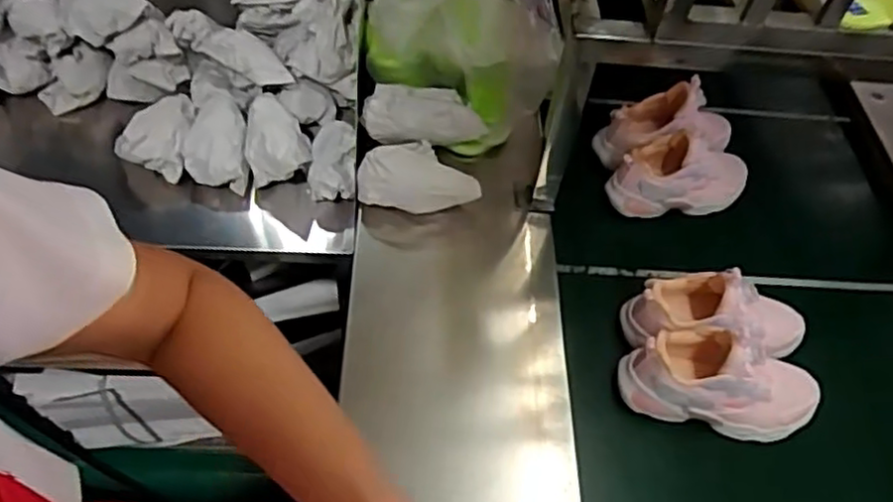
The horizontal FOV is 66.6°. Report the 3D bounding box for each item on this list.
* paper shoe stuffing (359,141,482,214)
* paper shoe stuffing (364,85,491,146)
[{"bbox_3d":[-0.035,-0.096,0.825,0.139,0.053,0.087,-1,54,-5],"label":"paper shoe stuffing"},{"bbox_3d":[-0.028,-0.172,0.862,0.152,0.056,0.067,-5,54,-8],"label":"paper shoe stuffing"}]

